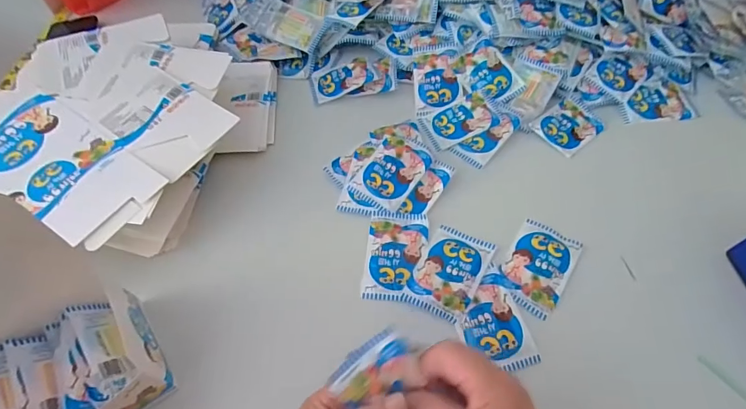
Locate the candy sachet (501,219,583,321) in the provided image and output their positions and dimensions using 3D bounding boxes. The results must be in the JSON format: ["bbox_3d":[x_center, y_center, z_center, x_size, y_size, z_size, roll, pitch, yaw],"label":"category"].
[{"bbox_3d":[0.174,0.063,0.433,0.062,0.008,0.099,28,61,18],"label":"candy sachet"}]

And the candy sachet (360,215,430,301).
[{"bbox_3d":[0.025,0.051,0.440,0.063,0.004,0.100,5,57,4],"label":"candy sachet"}]

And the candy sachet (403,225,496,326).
[{"bbox_3d":[0.081,0.066,0.427,0.063,0.009,0.100,26,61,17],"label":"candy sachet"}]

